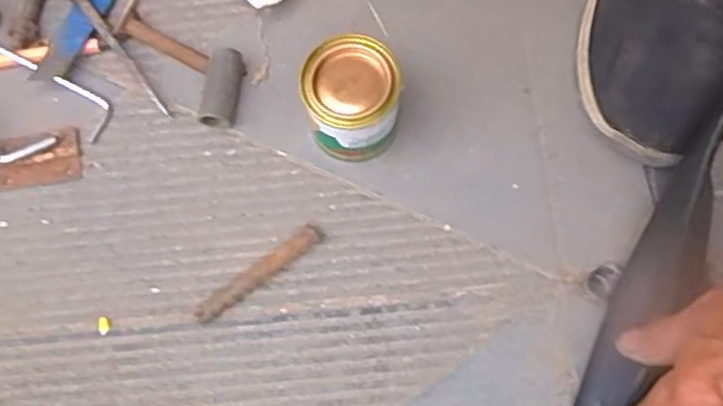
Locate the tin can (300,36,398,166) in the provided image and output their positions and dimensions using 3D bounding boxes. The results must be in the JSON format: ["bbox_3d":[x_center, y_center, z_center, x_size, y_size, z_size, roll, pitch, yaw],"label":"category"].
[{"bbox_3d":[-0.006,-0.053,0.400,0.052,0.061,0.060,5,75,3],"label":"tin can"}]

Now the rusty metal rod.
[{"bbox_3d":[-0.058,0.040,0.399,0.082,0.009,0.014,-38,77,-8],"label":"rusty metal rod"}]

